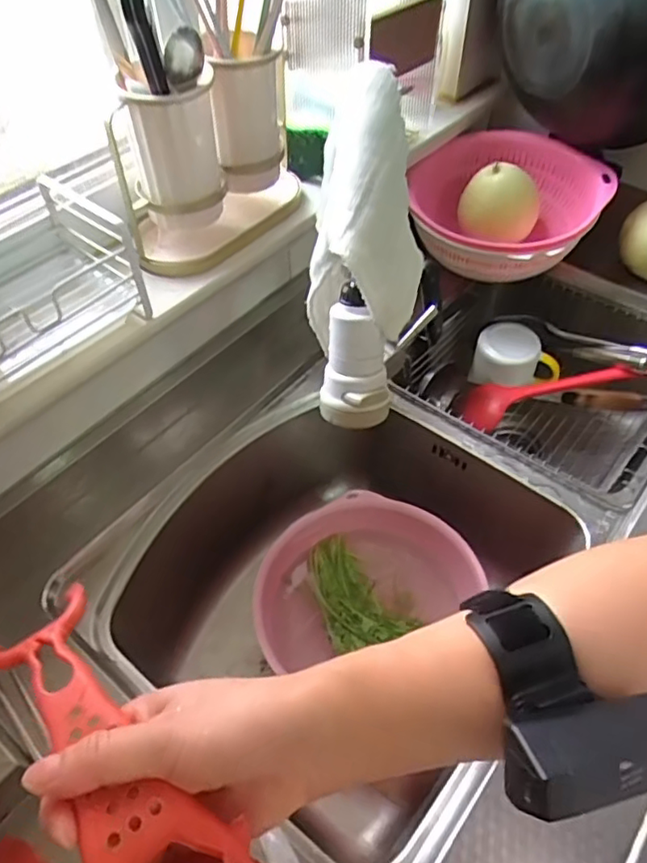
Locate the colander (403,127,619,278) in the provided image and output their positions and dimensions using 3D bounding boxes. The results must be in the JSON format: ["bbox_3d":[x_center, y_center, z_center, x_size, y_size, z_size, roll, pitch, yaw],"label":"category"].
[{"bbox_3d":[0.227,-0.292,0.814,0.246,0.129,0.220,36,59,26],"label":"colander"}]

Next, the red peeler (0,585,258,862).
[{"bbox_3d":[-0.100,0.134,0.260,0.059,0.028,0.163,-35,52,-25],"label":"red peeler"}]

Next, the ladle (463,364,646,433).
[{"bbox_3d":[0.334,-0.058,0.779,0.317,0.034,0.074,-11,49,16],"label":"ladle"}]

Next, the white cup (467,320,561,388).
[{"bbox_3d":[0.264,-0.092,0.838,0.113,0.075,0.077,25,55,20],"label":"white cup"}]

